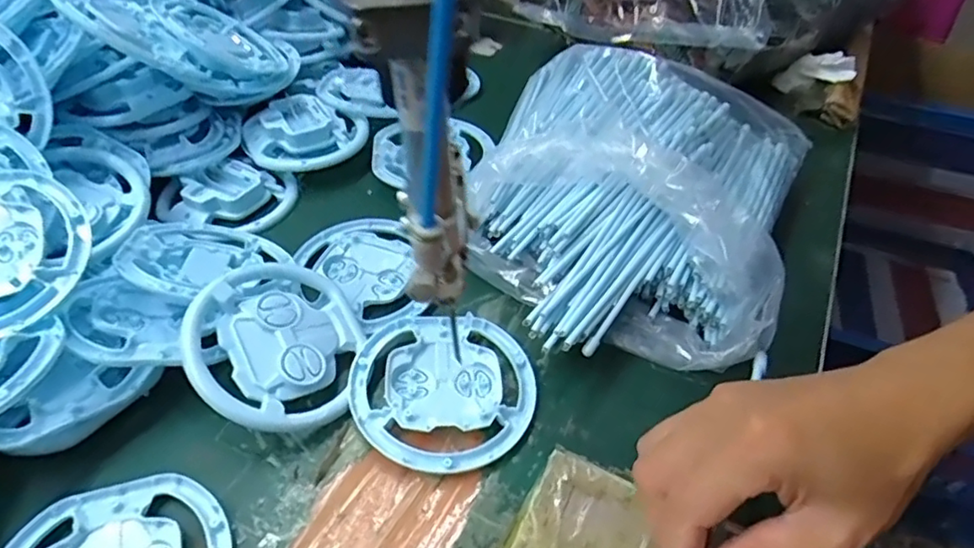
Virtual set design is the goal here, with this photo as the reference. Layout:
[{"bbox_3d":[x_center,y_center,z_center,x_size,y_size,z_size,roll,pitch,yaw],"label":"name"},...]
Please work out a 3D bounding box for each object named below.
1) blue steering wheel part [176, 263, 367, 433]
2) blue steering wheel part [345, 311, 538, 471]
[{"bbox_3d":[-0.120,0.038,0.335,0.092,0.011,0.100,20,49,-16],"label":"blue steering wheel part"},{"bbox_3d":[-0.025,0.066,0.343,0.105,0.014,0.099,-3,45,-7],"label":"blue steering wheel part"}]

